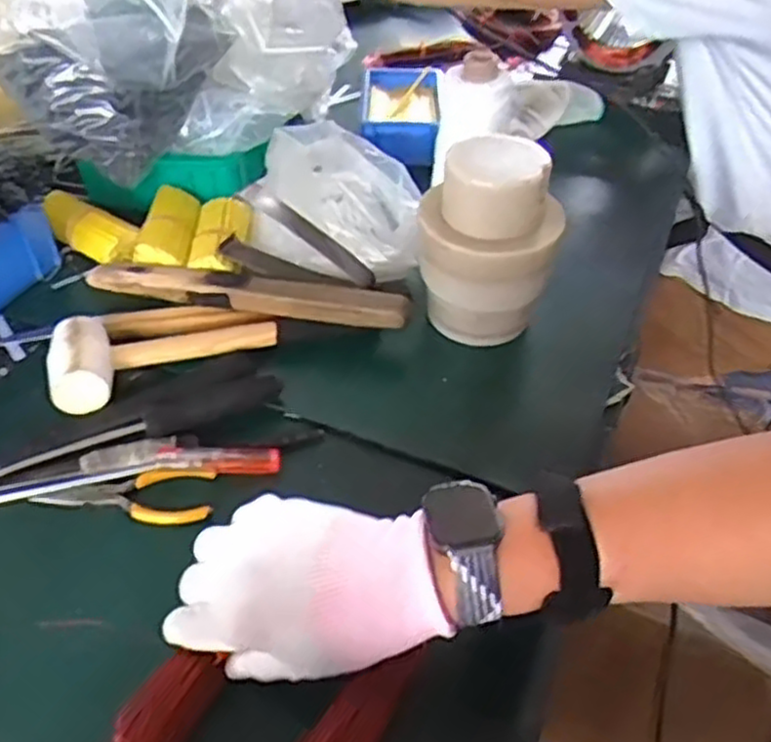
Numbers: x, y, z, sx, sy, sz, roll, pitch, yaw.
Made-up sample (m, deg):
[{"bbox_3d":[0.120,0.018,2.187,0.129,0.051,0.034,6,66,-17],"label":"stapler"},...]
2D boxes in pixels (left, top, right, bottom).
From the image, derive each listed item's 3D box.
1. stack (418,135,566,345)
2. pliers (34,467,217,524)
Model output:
[{"bbox_3d":[0.078,-0.100,0.592,0.109,0.151,0.088,8,45,7],"label":"stack"},{"bbox_3d":[-0.178,0.084,0.512,0.118,0.015,0.042,2,45,0],"label":"pliers"}]

